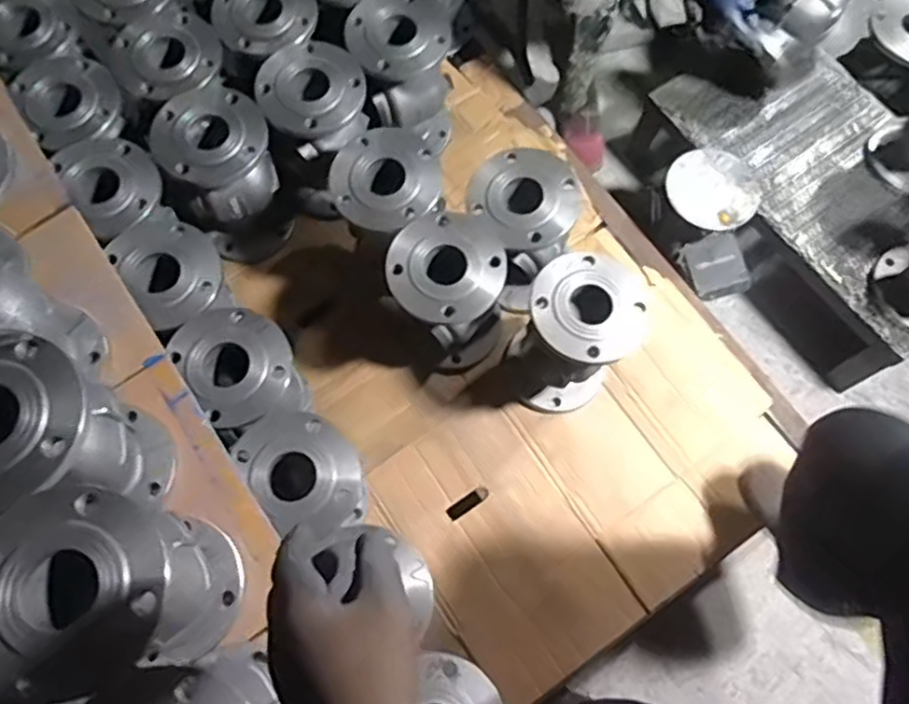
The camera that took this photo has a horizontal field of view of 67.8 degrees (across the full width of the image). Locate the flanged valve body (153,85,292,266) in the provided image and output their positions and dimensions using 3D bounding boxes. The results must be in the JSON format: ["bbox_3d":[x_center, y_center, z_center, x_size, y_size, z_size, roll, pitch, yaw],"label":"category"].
[{"bbox_3d":[-0.390,-0.301,1.177,0.161,0.287,0.180,-30,75,-12],"label":"flanged valve body"}]

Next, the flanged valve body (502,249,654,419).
[{"bbox_3d":[0.191,-0.024,1.104,0.168,0.284,0.178,33,73,8],"label":"flanged valve body"}]

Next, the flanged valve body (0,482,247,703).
[{"bbox_3d":[-0.342,0.244,0.701,0.161,0.274,0.169,-16,73,-8],"label":"flanged valve body"}]

